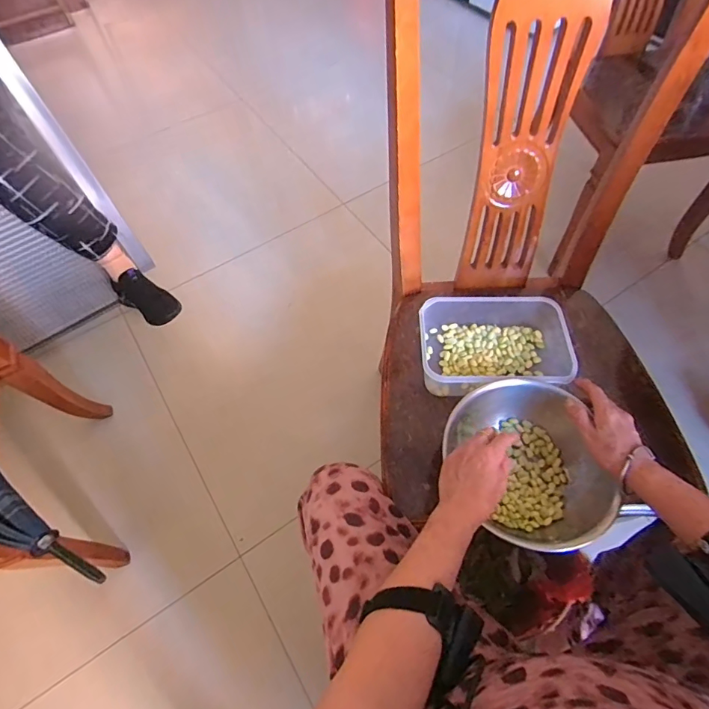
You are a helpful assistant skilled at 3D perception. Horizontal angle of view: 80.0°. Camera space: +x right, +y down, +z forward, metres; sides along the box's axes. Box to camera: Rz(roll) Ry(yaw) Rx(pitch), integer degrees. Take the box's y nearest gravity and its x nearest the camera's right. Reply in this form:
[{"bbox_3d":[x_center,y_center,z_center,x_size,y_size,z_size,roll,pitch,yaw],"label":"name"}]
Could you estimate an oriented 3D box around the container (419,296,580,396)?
[{"bbox_3d":[0.208,-0.015,0.638,0.219,0.069,0.159,-1,62,2],"label":"container"}]

